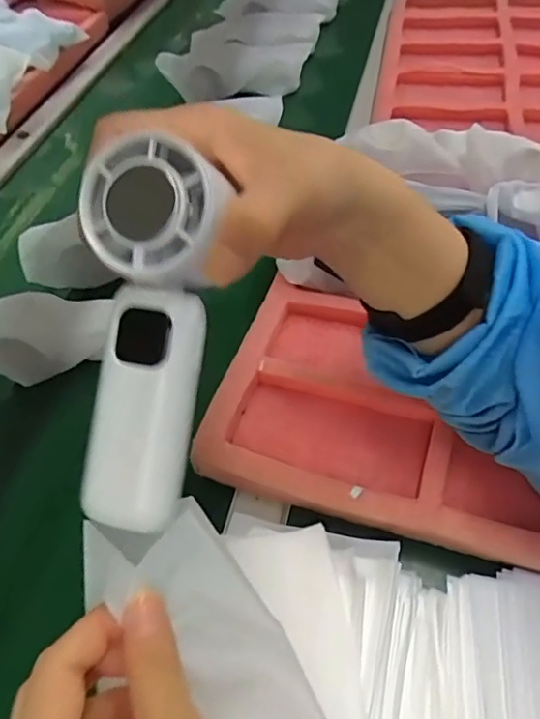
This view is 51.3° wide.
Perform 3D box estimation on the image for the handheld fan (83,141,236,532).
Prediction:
[{"bbox_3d":[-0.047,-0.008,0.227,0.052,0.030,0.146,6,96,9],"label":"handheld fan"}]

